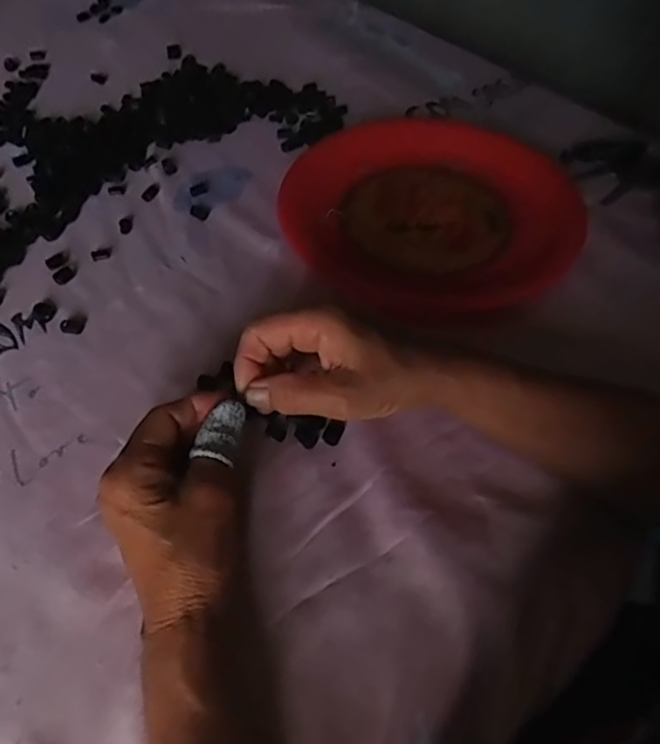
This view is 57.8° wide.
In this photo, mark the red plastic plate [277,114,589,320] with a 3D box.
[{"bbox_3d":[0.091,-0.154,0.546,0.255,0.022,0.268,0,53,0],"label":"red plastic plate"}]

